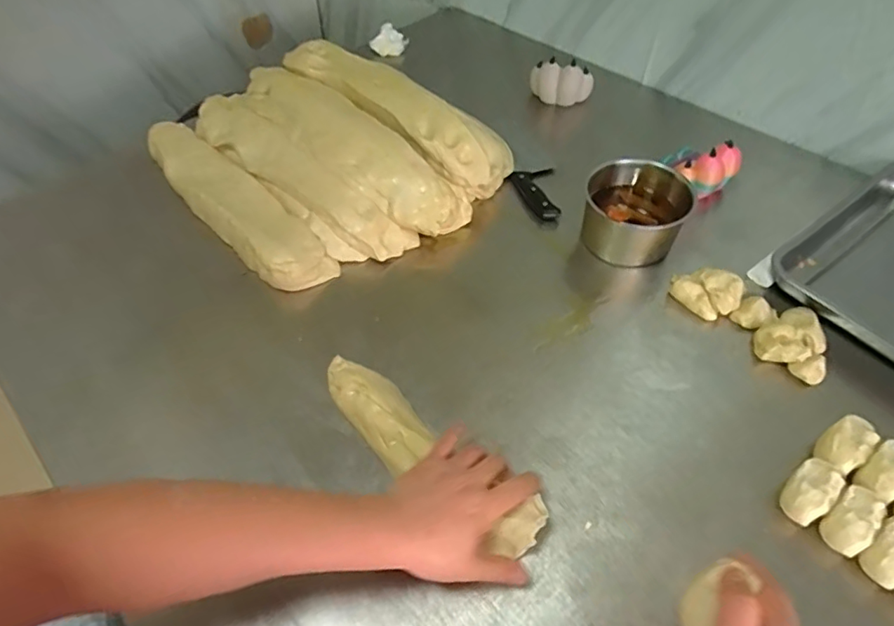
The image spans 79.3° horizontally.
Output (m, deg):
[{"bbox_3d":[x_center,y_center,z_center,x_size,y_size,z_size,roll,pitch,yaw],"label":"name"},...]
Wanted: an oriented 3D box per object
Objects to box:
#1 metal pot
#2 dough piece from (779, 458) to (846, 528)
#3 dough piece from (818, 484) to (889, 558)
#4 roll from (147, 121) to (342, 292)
[{"bbox_3d":[0.286,-0.155,0.852,0.140,0.127,0.153,-8,49,-5],"label":"metal pot"},{"bbox_3d":[0.389,0.195,0.582,0.067,0.045,0.042,-31,55,-24],"label":"dough piece"},{"bbox_3d":[0.421,0.221,0.567,0.075,0.048,0.041,-32,55,-24],"label":"dough piece"},{"bbox_3d":[-0.391,-0.201,0.938,0.106,0.059,0.549,-35,57,-26],"label":"roll"}]

